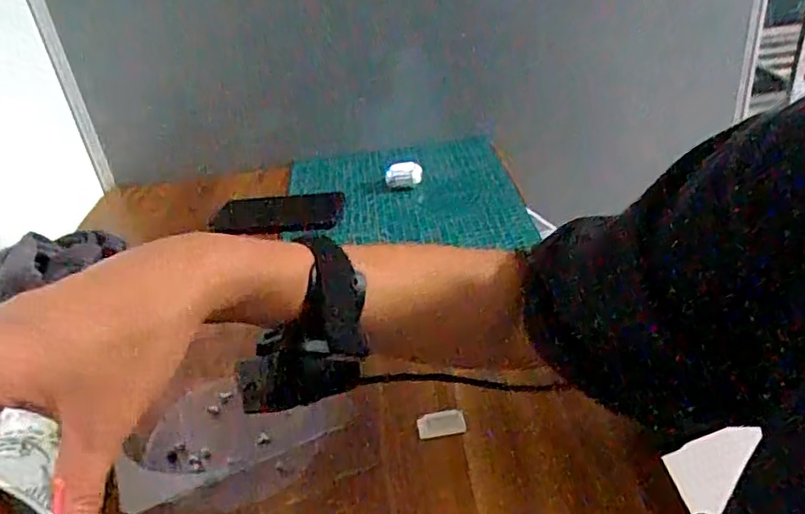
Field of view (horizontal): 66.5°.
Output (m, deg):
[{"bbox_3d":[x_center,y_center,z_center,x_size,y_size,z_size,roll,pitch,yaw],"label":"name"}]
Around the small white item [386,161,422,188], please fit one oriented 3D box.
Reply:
[{"bbox_3d":[0.001,-0.112,0.823,0.052,0.029,0.021,-16,34,-13],"label":"small white item"}]

